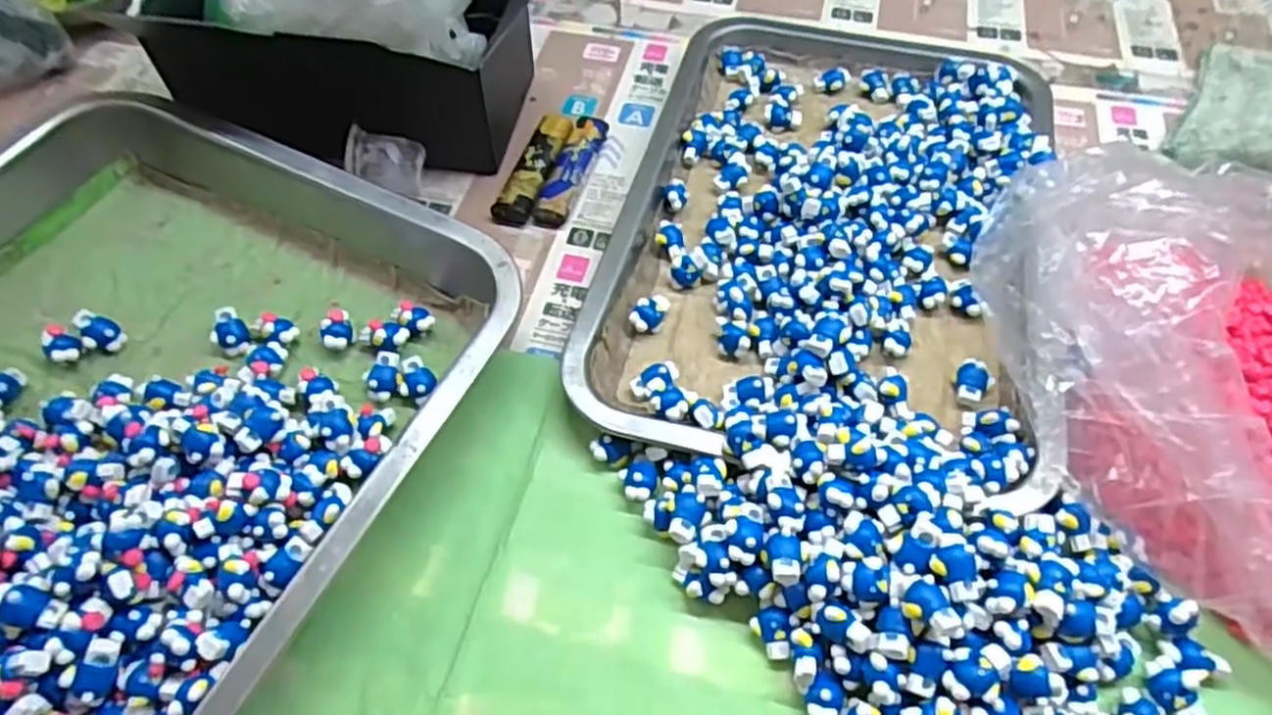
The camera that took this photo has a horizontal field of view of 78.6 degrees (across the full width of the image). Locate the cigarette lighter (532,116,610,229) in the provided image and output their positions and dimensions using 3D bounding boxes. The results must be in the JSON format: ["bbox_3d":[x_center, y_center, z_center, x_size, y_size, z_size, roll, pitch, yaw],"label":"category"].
[{"bbox_3d":[-0.035,-0.106,0.436,0.017,0.013,0.083,13,56,10],"label":"cigarette lighter"}]

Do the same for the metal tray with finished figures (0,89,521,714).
[{"bbox_3d":[-0.246,0.050,0.303,0.291,0.054,0.365,21,57,15],"label":"metal tray with finished figures"}]

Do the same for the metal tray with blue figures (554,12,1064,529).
[{"bbox_3d":[0.101,-0.077,0.400,0.203,0.032,0.311,12,56,10],"label":"metal tray with blue figures"}]

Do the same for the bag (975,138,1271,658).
[{"bbox_3d":[0.246,0.008,0.302,0.157,0.090,0.247,-3,54,-1],"label":"bag"}]

